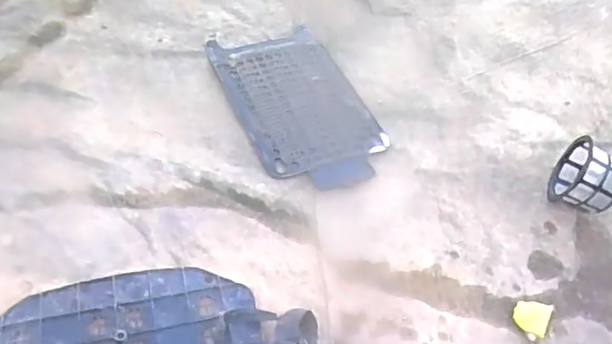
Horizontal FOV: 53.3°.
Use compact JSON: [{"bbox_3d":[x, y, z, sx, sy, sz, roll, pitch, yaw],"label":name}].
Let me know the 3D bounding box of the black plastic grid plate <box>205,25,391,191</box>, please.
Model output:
[{"bbox_3d":[-0.015,-0.129,1.077,0.214,0.016,0.392,-16,53,-19],"label":"black plastic grid plate"}]

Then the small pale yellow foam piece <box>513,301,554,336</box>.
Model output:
[{"bbox_3d":[0.316,0.204,0.851,0.047,0.018,0.050,17,49,8],"label":"small pale yellow foam piece"}]

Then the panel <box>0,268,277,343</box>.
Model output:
[{"bbox_3d":[-0.235,0.207,0.773,0.349,0.024,0.168,-6,50,-12],"label":"panel"}]

